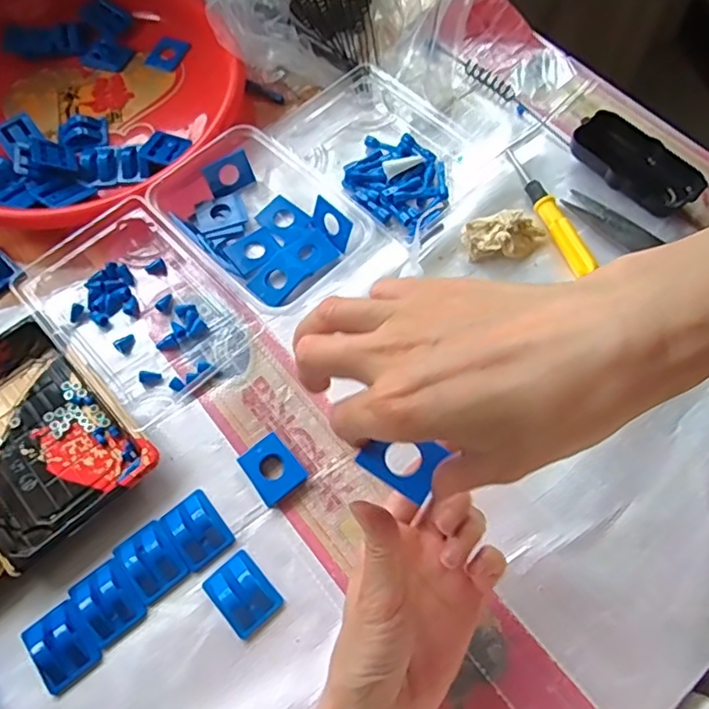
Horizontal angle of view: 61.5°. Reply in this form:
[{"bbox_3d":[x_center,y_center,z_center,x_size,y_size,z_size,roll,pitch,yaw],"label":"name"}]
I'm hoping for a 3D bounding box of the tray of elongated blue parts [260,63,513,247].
[{"bbox_3d":[0.025,-0.196,0.522,0.174,0.027,0.141,38,71,17],"label":"tray of elongated blue parts"}]

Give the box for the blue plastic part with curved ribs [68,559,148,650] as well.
[{"bbox_3d":[-0.155,0.155,0.373,0.034,0.011,0.044,-36,69,-14],"label":"blue plastic part with curved ribs"}]

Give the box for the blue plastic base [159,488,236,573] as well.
[{"bbox_3d":[-0.105,0.114,0.392,0.034,0.014,0.046,-37,69,-15],"label":"blue plastic base"}]

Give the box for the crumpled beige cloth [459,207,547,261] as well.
[{"bbox_3d":[0.120,-0.094,0.475,0.067,0.026,0.033,-3,65,0],"label":"crumpled beige cloth"}]

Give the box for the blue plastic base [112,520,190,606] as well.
[{"bbox_3d":[-0.132,0.132,0.382,0.033,0.013,0.044,-37,69,-14],"label":"blue plastic base"}]

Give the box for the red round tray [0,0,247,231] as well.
[{"bbox_3d":[-0.256,-0.235,0.547,0.291,0.034,0.291,-1,65,1],"label":"red round tray"}]

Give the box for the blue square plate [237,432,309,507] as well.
[{"bbox_3d":[-0.057,0.078,0.409,0.034,0.008,0.040,-38,70,-15],"label":"blue square plate"}]

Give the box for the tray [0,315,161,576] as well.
[{"bbox_3d":[-0.225,0.052,0.416,0.107,0.023,0.161,-39,70,-15],"label":"tray"}]

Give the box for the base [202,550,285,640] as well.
[{"bbox_3d":[-0.071,0.149,0.372,0.034,0.015,0.044,-40,70,-15],"label":"base"}]

